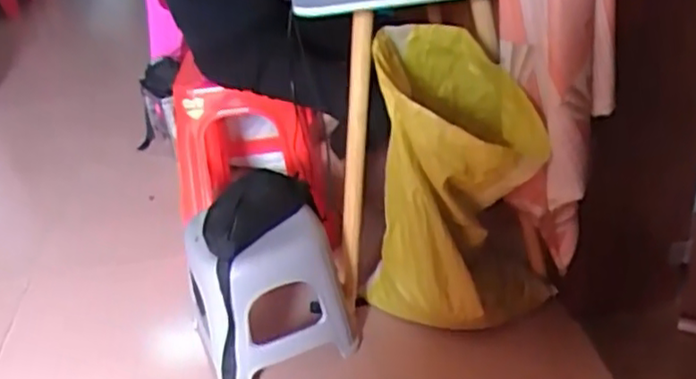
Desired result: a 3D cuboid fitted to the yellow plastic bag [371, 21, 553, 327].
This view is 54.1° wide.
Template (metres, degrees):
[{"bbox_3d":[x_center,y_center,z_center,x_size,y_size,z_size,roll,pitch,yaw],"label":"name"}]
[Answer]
[{"bbox_3d":[0.204,0.007,1.370,0.364,0.622,0.312,8,35,22],"label":"yellow plastic bag"}]

